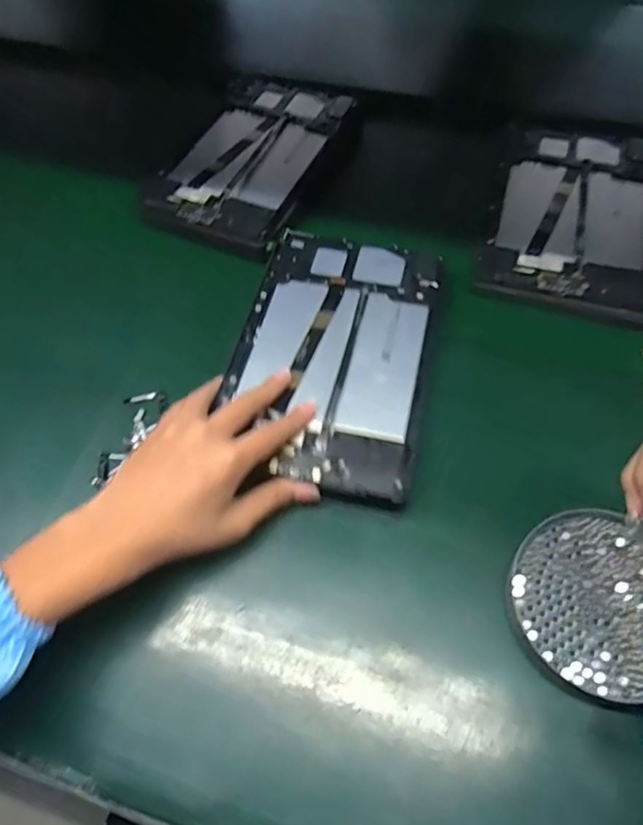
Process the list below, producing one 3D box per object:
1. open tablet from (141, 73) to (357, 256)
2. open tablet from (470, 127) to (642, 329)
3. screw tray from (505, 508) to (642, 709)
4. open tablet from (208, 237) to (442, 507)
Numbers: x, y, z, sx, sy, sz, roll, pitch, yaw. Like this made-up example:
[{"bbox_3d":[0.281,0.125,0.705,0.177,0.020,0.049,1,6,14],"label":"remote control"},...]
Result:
[{"bbox_3d":[-0.073,-0.277,0.615,0.152,0.013,0.259,19,62,14],"label":"open tablet"},{"bbox_3d":[0.246,-0.195,0.561,0.151,0.015,0.256,17,62,12],"label":"open tablet"},{"bbox_3d":[0.177,0.118,0.363,0.107,0.018,0.114,39,68,22],"label":"screw tray"},{"bbox_3d":[0.009,-0.052,0.458,0.148,0.009,0.237,10,61,9],"label":"open tablet"}]

